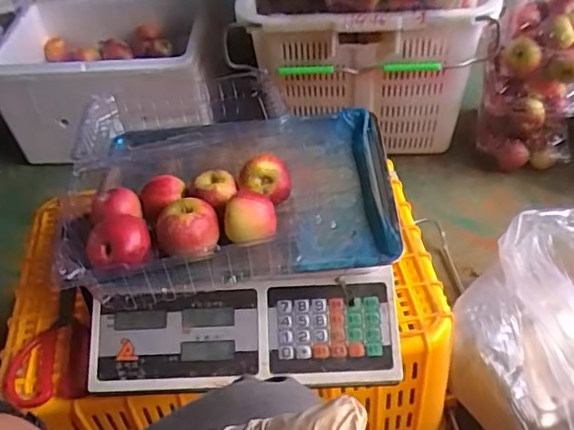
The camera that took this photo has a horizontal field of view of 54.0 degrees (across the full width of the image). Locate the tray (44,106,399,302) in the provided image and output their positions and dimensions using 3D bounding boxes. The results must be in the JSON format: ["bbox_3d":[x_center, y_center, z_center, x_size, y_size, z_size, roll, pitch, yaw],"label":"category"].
[{"bbox_3d":[-0.046,-0.026,0.612,0.315,0.081,0.260,-3,48,1],"label":"tray"}]

